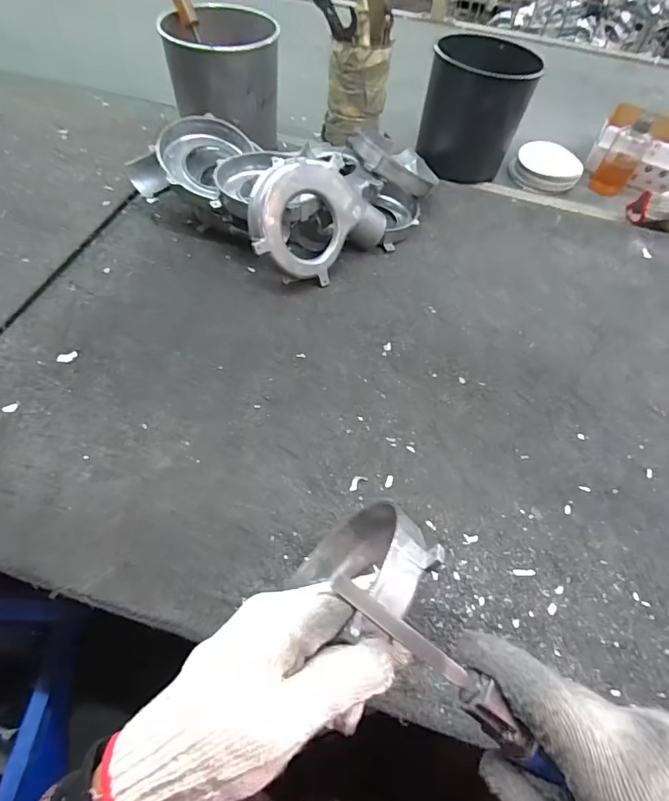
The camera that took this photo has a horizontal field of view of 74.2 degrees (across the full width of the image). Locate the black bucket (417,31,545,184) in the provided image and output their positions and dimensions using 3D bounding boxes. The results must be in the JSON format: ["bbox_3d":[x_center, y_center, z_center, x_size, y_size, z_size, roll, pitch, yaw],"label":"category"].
[{"bbox_3d":[0.251,-0.520,0.784,0.167,0.176,0.160,20,57,9],"label":"black bucket"}]

